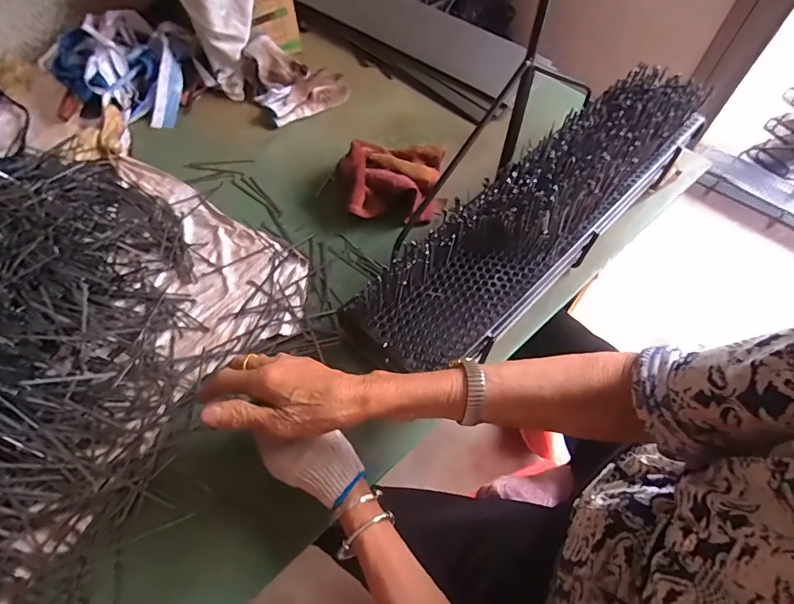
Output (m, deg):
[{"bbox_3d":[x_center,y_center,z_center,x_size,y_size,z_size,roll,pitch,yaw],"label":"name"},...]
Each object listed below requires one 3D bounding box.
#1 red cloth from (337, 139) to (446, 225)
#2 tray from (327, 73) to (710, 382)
[{"bbox_3d":[-0.006,-0.193,0.673,0.161,0.059,0.157,-5,60,-2],"label":"red cloth"},{"bbox_3d":[0.193,-0.127,0.541,0.578,0.065,0.135,-39,66,-20],"label":"tray"}]

